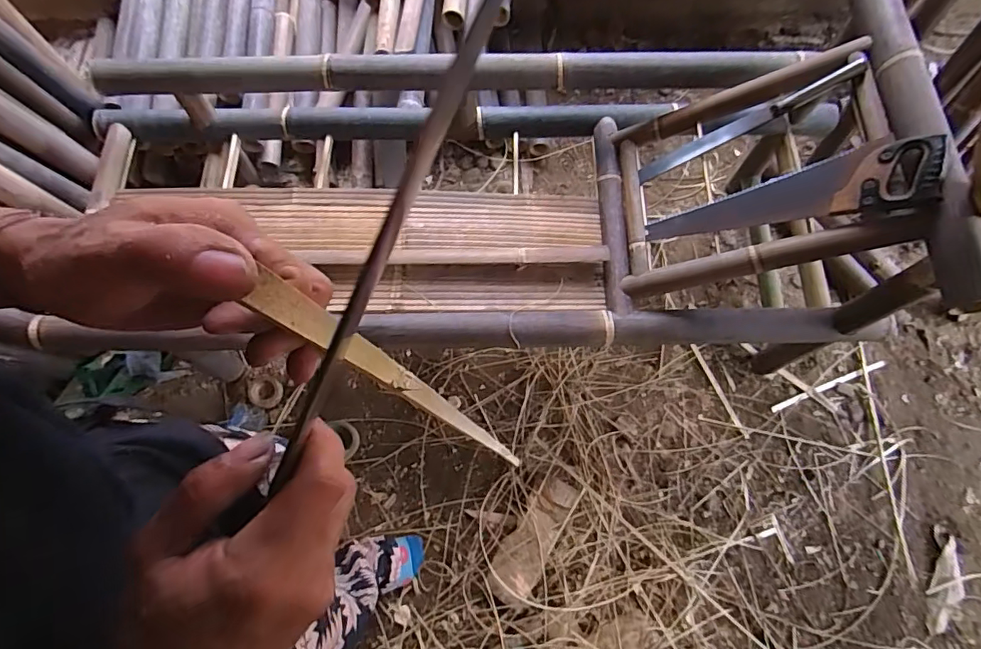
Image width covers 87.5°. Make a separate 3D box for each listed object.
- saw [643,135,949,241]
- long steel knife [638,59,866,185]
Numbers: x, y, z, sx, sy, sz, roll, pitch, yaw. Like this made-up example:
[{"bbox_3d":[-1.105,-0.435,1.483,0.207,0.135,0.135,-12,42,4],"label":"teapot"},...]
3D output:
[{"bbox_3d":[0.521,-0.223,0.936,0.462,0.033,0.110,-9,70,39],"label":"saw"},{"bbox_3d":[0.491,-0.391,1.013,0.415,0.030,0.044,-22,72,31],"label":"long steel knife"}]

